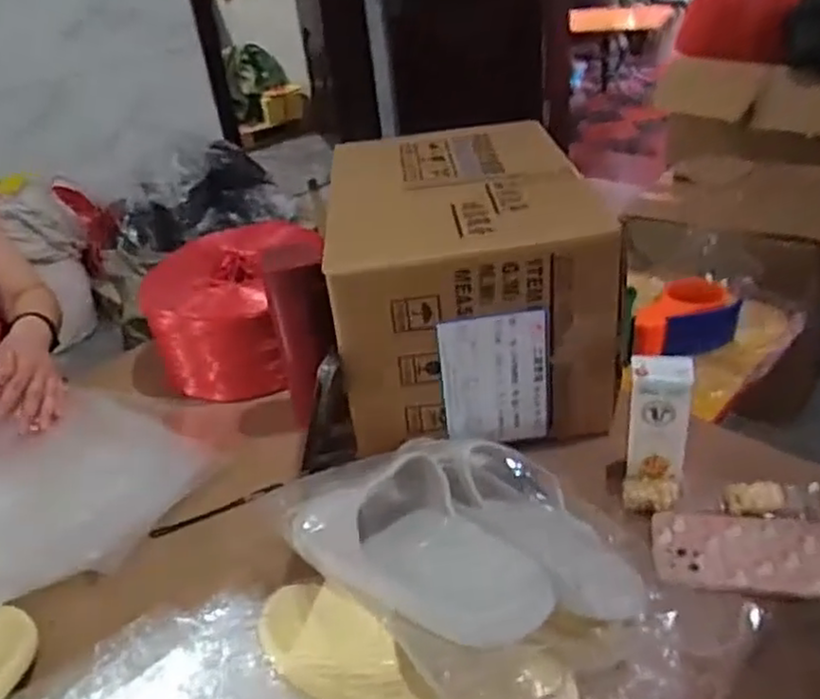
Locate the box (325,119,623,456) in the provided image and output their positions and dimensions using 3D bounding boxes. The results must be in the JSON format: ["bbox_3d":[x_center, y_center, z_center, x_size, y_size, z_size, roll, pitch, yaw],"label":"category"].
[{"bbox_3d":[0.063,-0.085,0.852,0.277,0.234,0.351,-7,33,1],"label":"box"}]

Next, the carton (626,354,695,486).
[{"bbox_3d":[0.238,0.070,0.687,0.054,0.137,0.034,3,34,16],"label":"carton"}]

